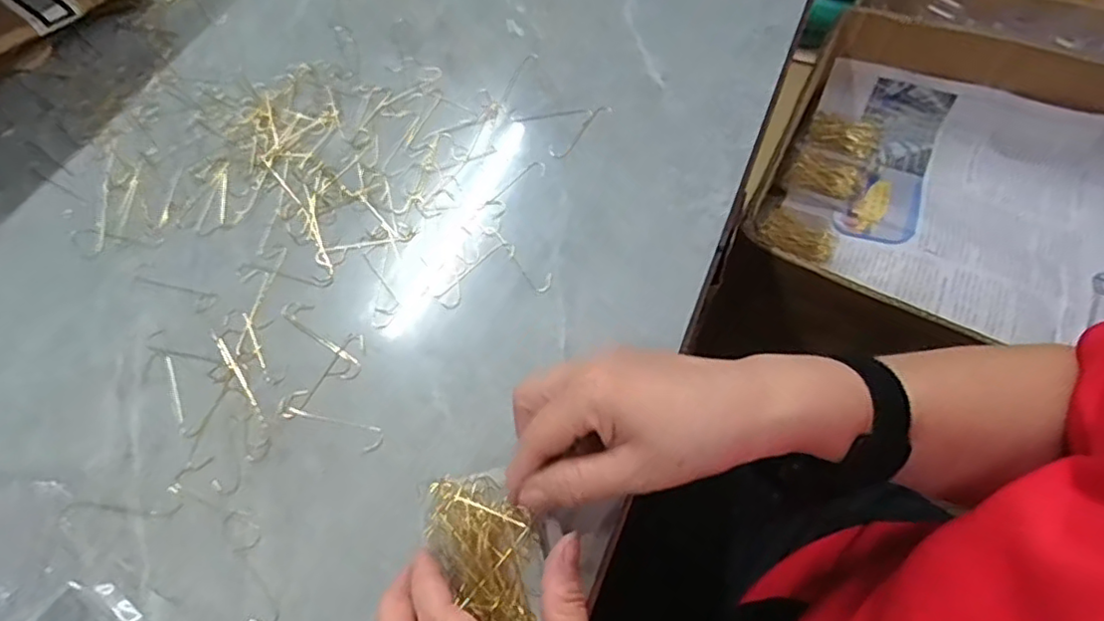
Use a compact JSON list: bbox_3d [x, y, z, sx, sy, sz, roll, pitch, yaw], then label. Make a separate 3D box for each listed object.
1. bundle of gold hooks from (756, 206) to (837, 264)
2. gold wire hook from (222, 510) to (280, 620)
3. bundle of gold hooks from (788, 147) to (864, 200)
[{"bbox_3d":[0.257,-0.079,0.649,0.074,0.012,0.058,33,66,18],"label":"bundle of gold hooks"},{"bbox_3d":[-0.156,0.132,0.319,0.016,0.004,0.063,-25,63,-12],"label":"gold wire hook"},{"bbox_3d":[0.308,-0.153,0.691,0.073,0.010,0.060,25,64,15],"label":"bundle of gold hooks"}]

